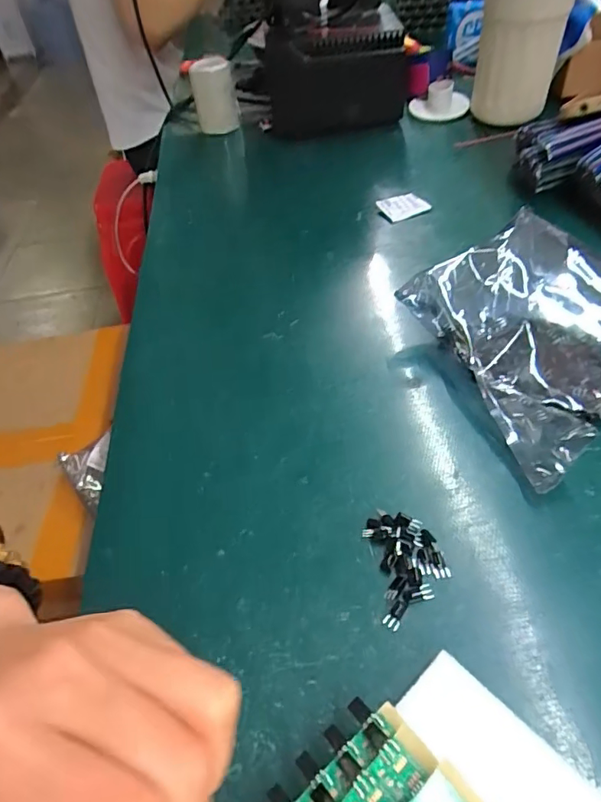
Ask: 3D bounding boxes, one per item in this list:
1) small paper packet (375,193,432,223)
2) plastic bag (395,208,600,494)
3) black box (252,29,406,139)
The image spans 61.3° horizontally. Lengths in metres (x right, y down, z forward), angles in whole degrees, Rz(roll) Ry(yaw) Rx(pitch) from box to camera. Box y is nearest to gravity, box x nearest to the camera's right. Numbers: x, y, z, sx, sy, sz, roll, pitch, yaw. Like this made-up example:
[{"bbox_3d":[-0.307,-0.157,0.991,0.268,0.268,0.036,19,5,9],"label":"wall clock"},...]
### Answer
[{"bbox_3d":[0.089,-0.168,0.440,0.040,0.010,0.030,-22,48,-14],"label":"small paper packet"},{"bbox_3d":[0.147,-0.047,0.301,0.165,0.045,0.141,-27,49,-18],"label":"plastic bag"},{"bbox_3d":[0.035,-0.353,0.557,0.156,0.089,0.079,-2,46,5],"label":"black box"}]

